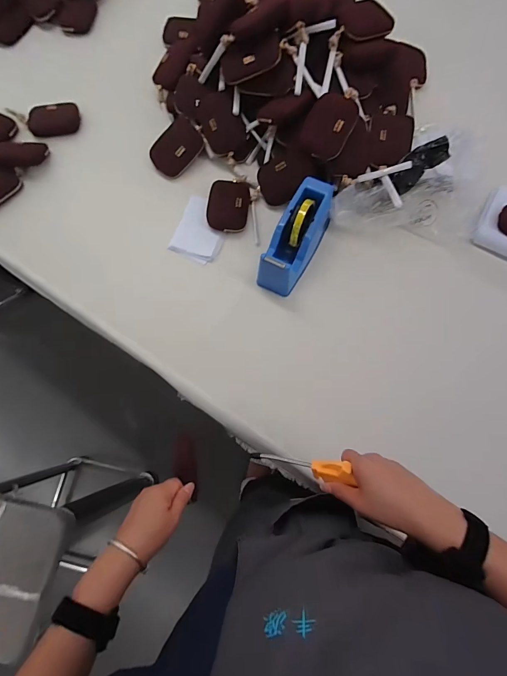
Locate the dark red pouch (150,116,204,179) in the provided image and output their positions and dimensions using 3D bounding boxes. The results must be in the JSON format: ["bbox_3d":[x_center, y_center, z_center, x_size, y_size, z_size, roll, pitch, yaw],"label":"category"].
[{"bbox_3d":[-0.170,-0.413,0.704,0.087,0.015,0.122,41,92,2],"label":"dark red pouch"}]

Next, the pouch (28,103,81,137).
[{"bbox_3d":[-0.470,-0.514,0.764,0.116,0.016,0.085,-3,74,1],"label":"pouch"}]

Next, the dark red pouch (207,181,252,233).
[{"bbox_3d":[-0.052,-0.274,0.675,0.083,0.019,0.113,6,75,4],"label":"dark red pouch"}]

